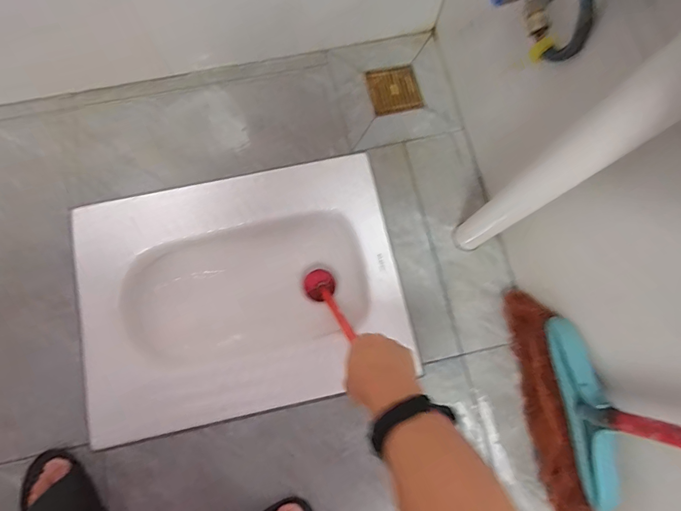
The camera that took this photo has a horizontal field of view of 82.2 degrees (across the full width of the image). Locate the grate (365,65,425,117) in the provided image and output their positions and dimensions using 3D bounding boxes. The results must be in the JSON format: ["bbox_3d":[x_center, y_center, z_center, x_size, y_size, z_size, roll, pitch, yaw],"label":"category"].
[{"bbox_3d":[0.110,-0.331,0.785,0.102,0.011,0.107,-12,78,-4],"label":"grate"}]

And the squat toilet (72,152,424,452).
[{"bbox_3d":[-0.174,0.073,0.750,0.545,0.160,0.410,-13,78,-2],"label":"squat toilet"}]

